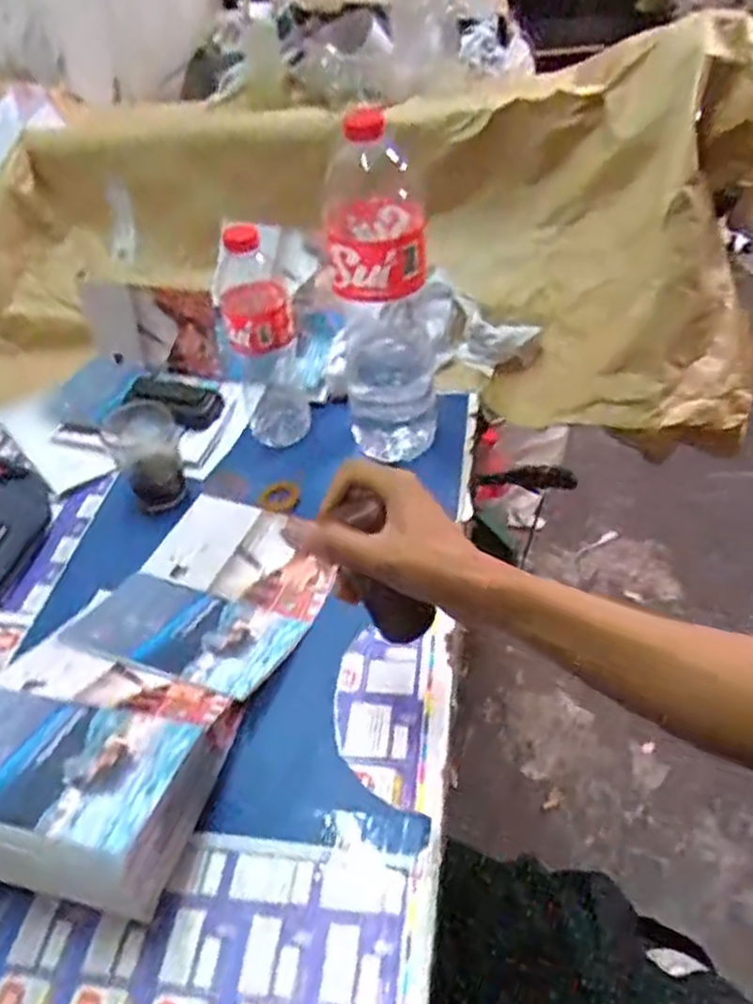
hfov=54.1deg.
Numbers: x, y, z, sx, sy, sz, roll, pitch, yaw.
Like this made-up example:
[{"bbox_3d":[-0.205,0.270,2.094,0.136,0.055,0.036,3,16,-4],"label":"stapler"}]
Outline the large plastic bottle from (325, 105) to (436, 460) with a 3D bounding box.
[{"bbox_3d":[0.006,-0.175,0.664,0.086,0.296,0.088,-3,43,4],"label":"large plastic bottle"}]

